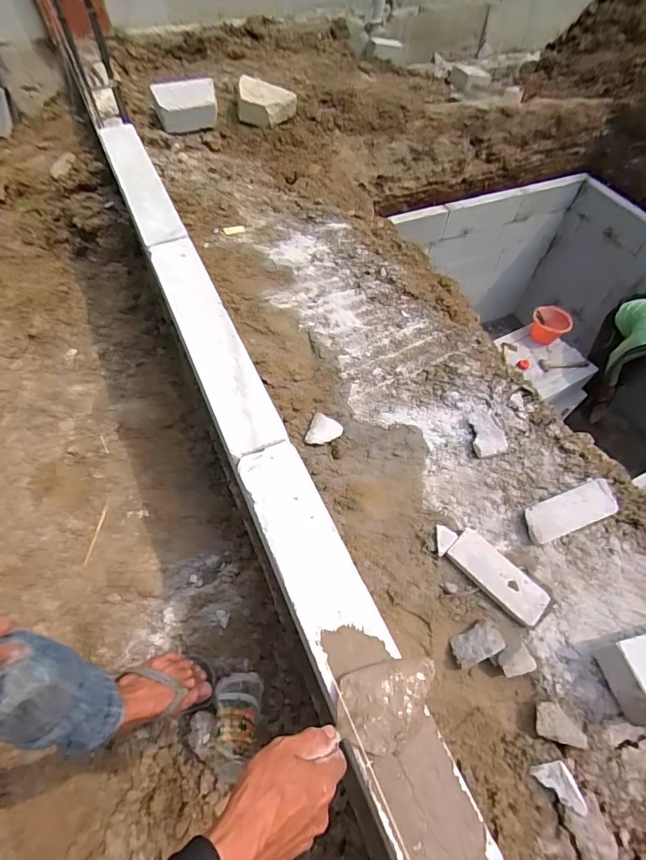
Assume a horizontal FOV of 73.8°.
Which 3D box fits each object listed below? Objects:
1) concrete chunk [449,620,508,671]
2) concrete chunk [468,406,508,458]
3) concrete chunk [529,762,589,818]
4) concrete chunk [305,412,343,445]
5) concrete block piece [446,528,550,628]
[{"bbox_3d":[0.273,0.380,0.765,0.087,0.042,0.056,-20,61,-14],"label":"concrete chunk"},{"bbox_3d":[0.376,0.003,0.992,0.073,0.027,0.135,3,58,0],"label":"concrete chunk"},{"bbox_3d":[0.373,0.548,0.668,0.075,0.023,0.044,41,65,21],"label":"concrete chunk"},{"bbox_3d":[0.003,0.004,0.983,0.071,0.025,0.079,16,59,8],"label":"concrete chunk"},{"bbox_3d":[0.334,0.276,0.824,0.082,0.028,0.186,-39,67,-23],"label":"concrete block piece"}]

